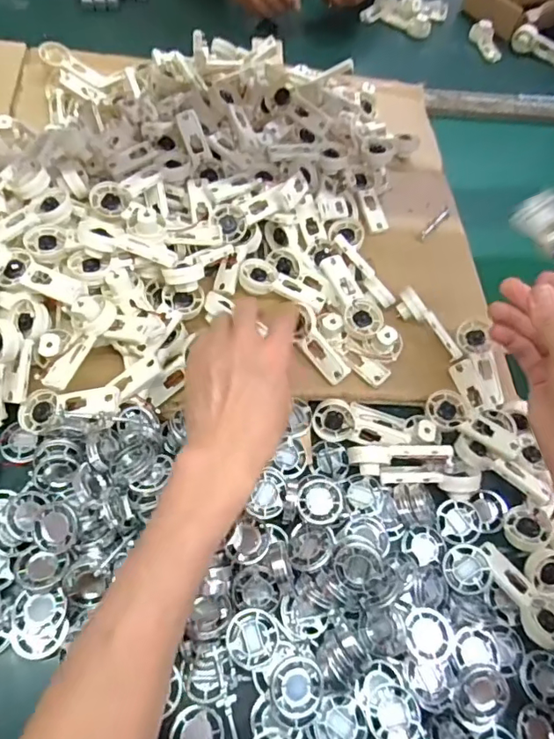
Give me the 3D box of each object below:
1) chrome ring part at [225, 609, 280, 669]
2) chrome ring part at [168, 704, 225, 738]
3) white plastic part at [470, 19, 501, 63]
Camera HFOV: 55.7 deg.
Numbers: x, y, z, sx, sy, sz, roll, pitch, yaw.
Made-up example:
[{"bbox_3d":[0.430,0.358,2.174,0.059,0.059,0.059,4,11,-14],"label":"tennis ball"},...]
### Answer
[{"bbox_3d":[-0.018,0.206,0.403,0.041,0.011,0.039,4,60,-6],"label":"chrome ring part"},{"bbox_3d":[-0.058,0.268,0.382,0.038,0.009,0.038,4,60,-6],"label":"chrome ring part"},{"bbox_3d":[0.378,-0.590,0.947,0.023,0.044,0.083,-20,78,-14],"label":"white plastic part"}]

